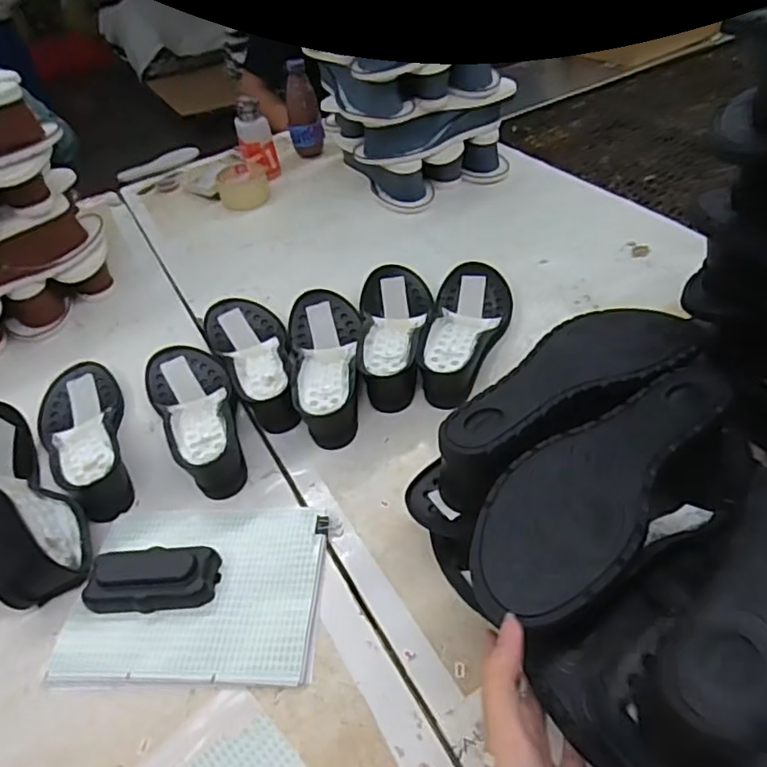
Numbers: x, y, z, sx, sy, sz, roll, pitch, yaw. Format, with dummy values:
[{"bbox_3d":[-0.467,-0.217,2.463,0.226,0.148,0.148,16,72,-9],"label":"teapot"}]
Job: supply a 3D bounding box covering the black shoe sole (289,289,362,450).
[{"bbox_3d":[-0.063,-0.036,0.696,0.083,0.052,0.236,-11,44,-4],"label":"black shoe sole"}]

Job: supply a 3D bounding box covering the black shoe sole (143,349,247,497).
[{"bbox_3d":[-0.207,0.018,0.662,0.084,0.051,0.249,-22,46,-15],"label":"black shoe sole"}]

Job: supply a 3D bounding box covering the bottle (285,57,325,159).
[{"bbox_3d":[-0.149,-0.510,1.128,0.063,0.160,0.060,-11,44,-4],"label":"bottle"}]

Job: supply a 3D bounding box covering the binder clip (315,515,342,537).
[{"bbox_3d":[-0.049,0.130,0.552,0.025,0.006,0.019,1,44,9],"label":"binder clip"}]

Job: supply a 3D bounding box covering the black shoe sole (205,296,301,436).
[{"bbox_3d":[-0.153,-0.037,0.709,0.090,0.047,0.259,-18,45,-11],"label":"black shoe sole"}]

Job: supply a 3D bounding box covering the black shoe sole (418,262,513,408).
[{"bbox_3d":[0.099,-0.070,0.702,0.087,0.050,0.244,5,45,12],"label":"black shoe sole"}]

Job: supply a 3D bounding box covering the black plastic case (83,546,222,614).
[{"bbox_3d":[-0.195,0.168,0.516,0.105,0.029,0.050,-4,44,4],"label":"black plastic case"}]

